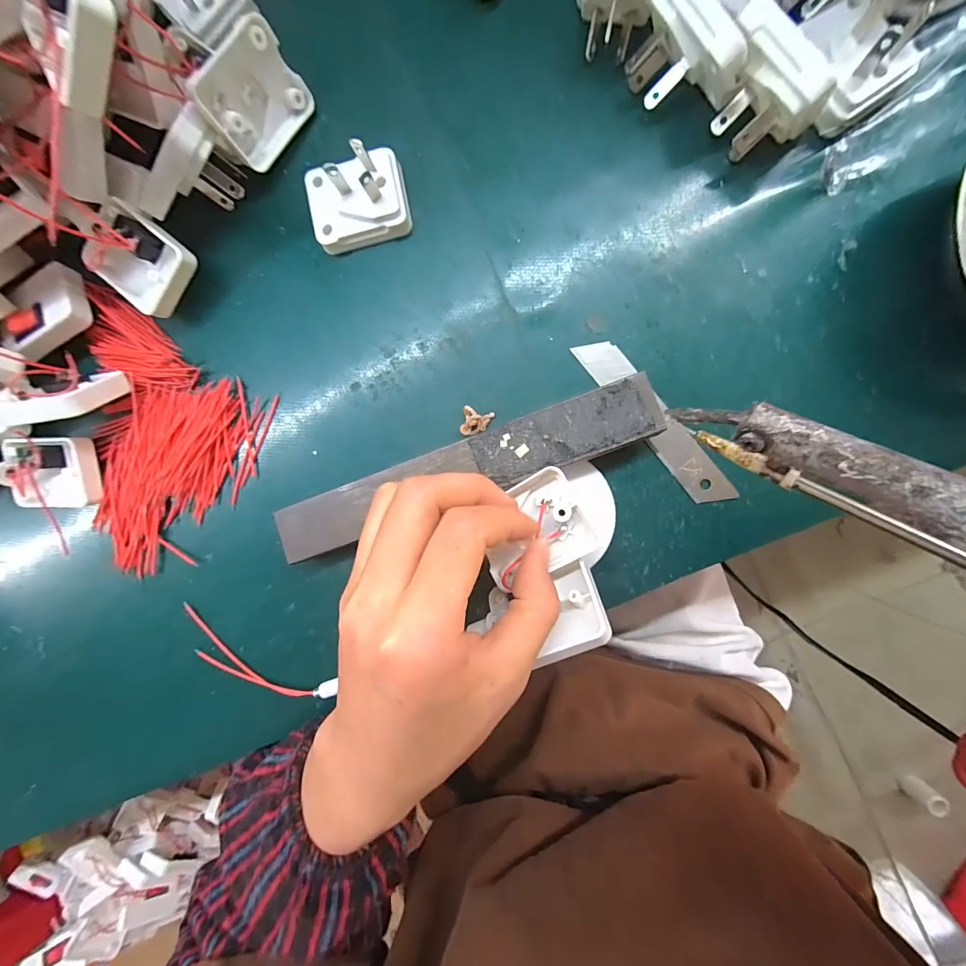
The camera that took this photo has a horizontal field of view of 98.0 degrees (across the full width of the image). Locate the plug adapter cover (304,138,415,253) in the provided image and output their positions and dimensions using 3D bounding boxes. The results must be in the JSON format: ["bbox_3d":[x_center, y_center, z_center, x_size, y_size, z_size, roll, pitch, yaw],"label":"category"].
[{"bbox_3d":[-0.063,-0.140,0.201,0.048,0.030,0.036,-10,90,7],"label":"plug adapter cover"}]

